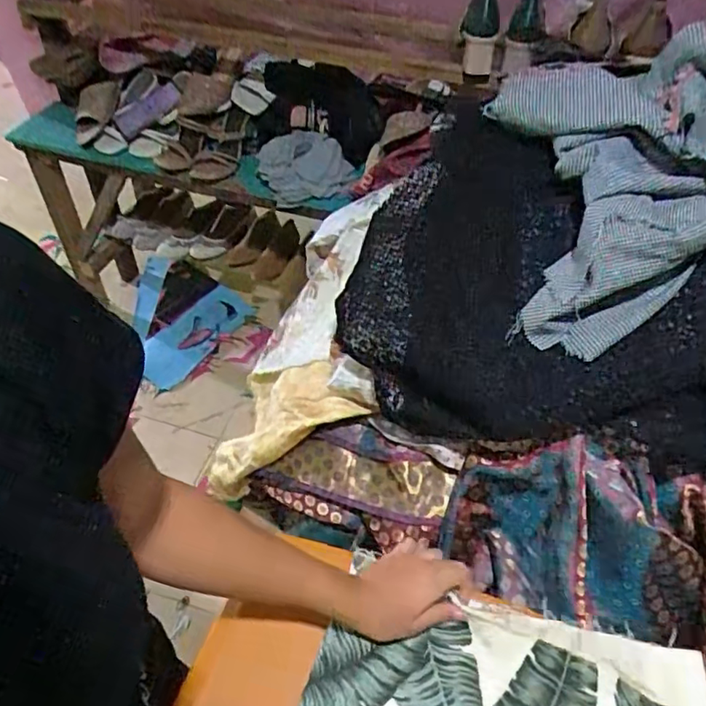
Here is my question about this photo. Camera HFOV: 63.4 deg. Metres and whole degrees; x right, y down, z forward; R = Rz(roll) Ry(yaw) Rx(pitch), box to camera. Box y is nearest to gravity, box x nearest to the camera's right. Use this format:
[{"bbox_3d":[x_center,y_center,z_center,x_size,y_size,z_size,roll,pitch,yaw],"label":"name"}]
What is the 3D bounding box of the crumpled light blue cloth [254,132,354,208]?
[{"bbox_3d":[-0.104,-0.396,1.215,0.192,0.072,0.177,-5,50,-6],"label":"crumpled light blue cloth"}]

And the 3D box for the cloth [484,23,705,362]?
[{"bbox_3d":[0.270,-0.193,0.609,0.278,0.182,0.305,-16,52,-15],"label":"cloth"}]

